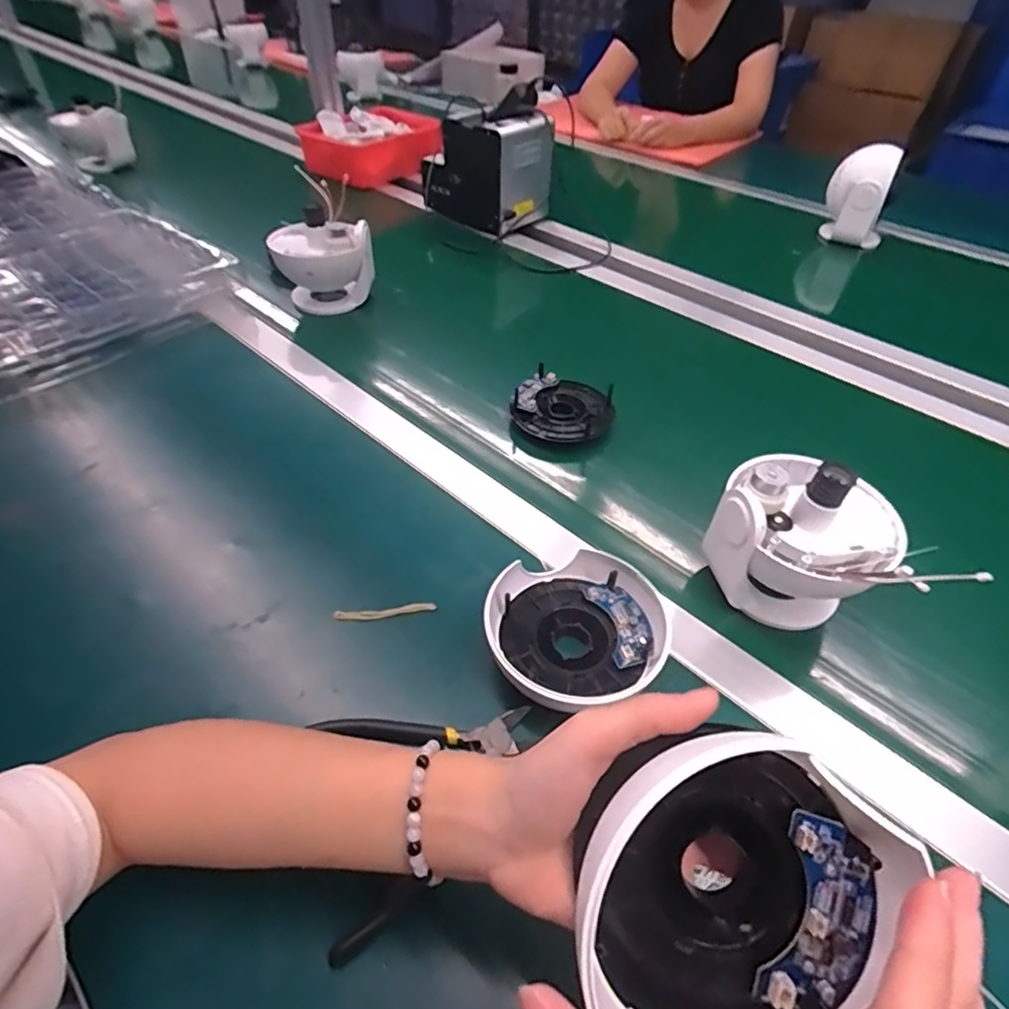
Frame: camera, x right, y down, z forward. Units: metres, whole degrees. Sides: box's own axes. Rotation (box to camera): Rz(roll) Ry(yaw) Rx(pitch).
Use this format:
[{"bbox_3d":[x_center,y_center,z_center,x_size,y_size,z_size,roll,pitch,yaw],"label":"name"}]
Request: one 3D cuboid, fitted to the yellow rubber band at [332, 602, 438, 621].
[{"bbox_3d":[-0.086,0.077,0.422,0.070,0.004,0.009,-3,47,-8],"label":"yellow rubber band"}]

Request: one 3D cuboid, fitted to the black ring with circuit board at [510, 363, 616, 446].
[{"bbox_3d":[0.059,-0.096,0.586,0.093,0.022,0.098,17,48,12],"label":"black ring with circuit board"}]

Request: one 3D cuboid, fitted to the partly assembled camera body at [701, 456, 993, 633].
[{"bbox_3d":[0.221,0.024,0.422,0.135,0.112,0.116,-9,48,-13],"label":"partly assembled camera body"}]

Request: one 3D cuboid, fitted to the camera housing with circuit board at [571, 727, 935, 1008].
[{"bbox_3d":[0.068,0.132,0.215,0.115,0.060,0.106,37,84,-17],"label":"camera housing with circuit board"}]

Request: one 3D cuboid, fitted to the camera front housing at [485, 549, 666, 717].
[{"bbox_3d":[0.046,0.085,0.393,0.110,0.042,0.103,2,46,-2],"label":"camera front housing"}]

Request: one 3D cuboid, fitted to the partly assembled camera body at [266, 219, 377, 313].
[{"bbox_3d":[-0.222,-0.297,0.732,0.116,0.104,0.087,-7,47,-11],"label":"partly assembled camera body"}]

